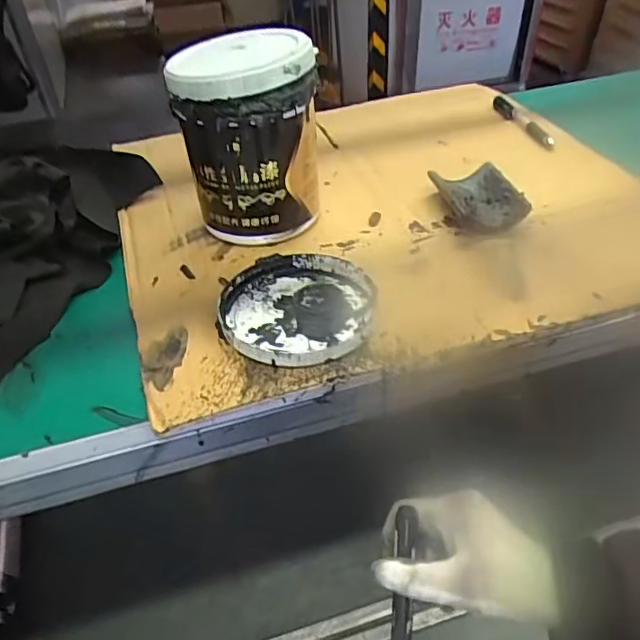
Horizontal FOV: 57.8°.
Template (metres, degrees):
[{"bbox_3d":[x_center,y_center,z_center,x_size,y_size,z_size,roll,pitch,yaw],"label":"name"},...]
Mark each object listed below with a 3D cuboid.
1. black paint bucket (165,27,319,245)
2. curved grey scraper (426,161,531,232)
[{"bbox_3d":[-0.064,-0.167,0.526,0.120,0.160,0.131,-8,42,-4],"label":"black paint bucket"},{"bbox_3d":[0.150,-0.112,0.547,0.070,0.026,0.099,-3,42,1],"label":"curved grey scraper"}]

